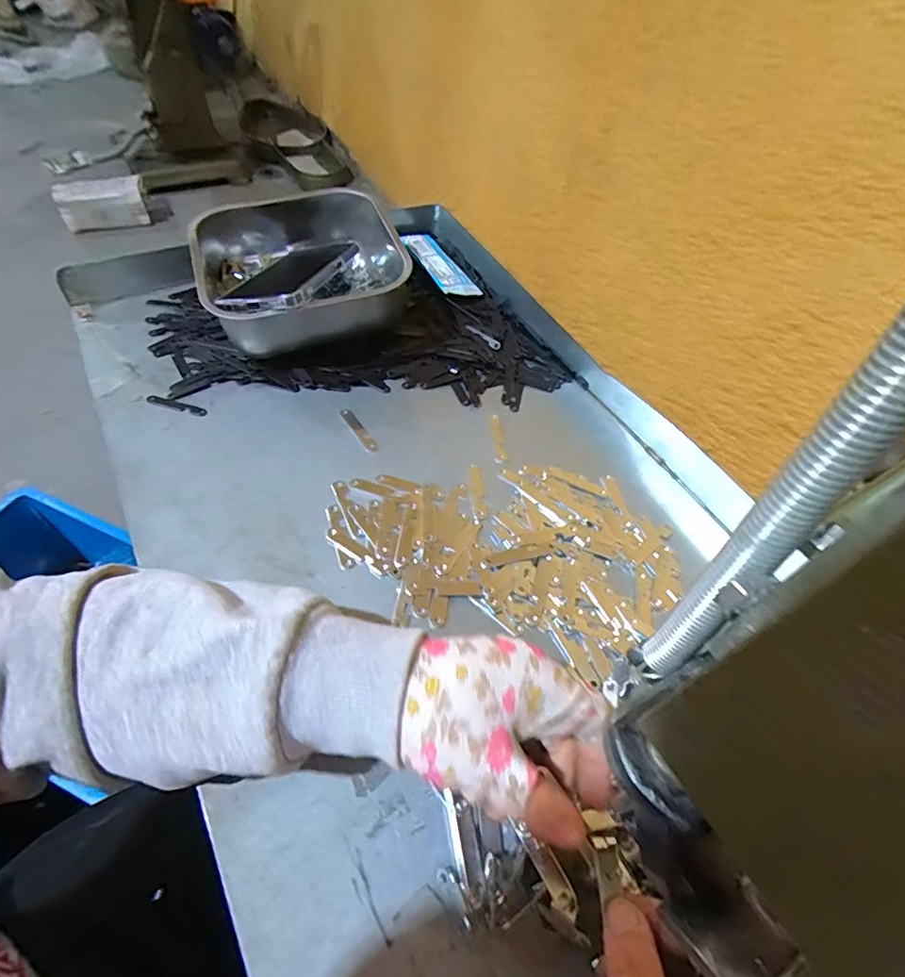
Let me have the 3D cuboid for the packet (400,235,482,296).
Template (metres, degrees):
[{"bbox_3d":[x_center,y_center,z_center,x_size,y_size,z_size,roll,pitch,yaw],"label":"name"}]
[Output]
[{"bbox_3d":[-0.017,-0.238,0.575,0.044,0.017,0.119,-22,57,-19],"label":"packet"}]

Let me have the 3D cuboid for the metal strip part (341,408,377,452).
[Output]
[{"bbox_3d":[-0.078,-0.051,0.449,0.010,0.007,0.053,-26,59,-22],"label":"metal strip part"}]

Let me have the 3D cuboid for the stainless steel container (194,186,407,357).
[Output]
[{"bbox_3d":[-0.138,-0.204,0.513,0.181,0.078,0.183,-16,56,-15],"label":"stainless steel container"}]

